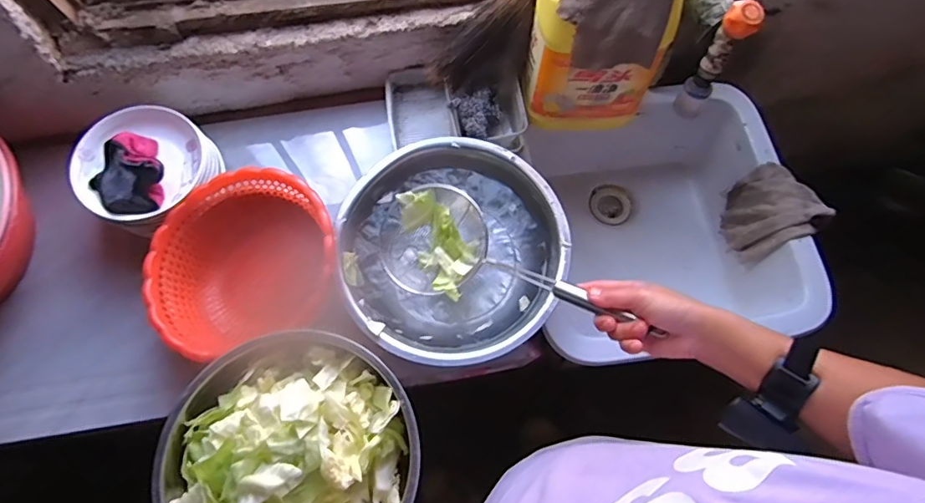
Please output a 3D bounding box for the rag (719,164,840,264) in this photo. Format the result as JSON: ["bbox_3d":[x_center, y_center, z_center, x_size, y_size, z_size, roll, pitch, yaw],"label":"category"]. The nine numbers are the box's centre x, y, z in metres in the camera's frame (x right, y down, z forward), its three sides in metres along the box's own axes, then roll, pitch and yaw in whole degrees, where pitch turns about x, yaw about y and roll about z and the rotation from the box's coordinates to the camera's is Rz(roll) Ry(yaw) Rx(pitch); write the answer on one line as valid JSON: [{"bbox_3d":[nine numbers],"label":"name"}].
[{"bbox_3d":[0.518,-0.067,0.889,0.101,0.122,0.135,-22,74,-8],"label":"rag"}]

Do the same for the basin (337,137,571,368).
[{"bbox_3d":[-0.014,-0.002,0.739,0.299,0.083,0.306,0,72,-1],"label":"basin"}]

